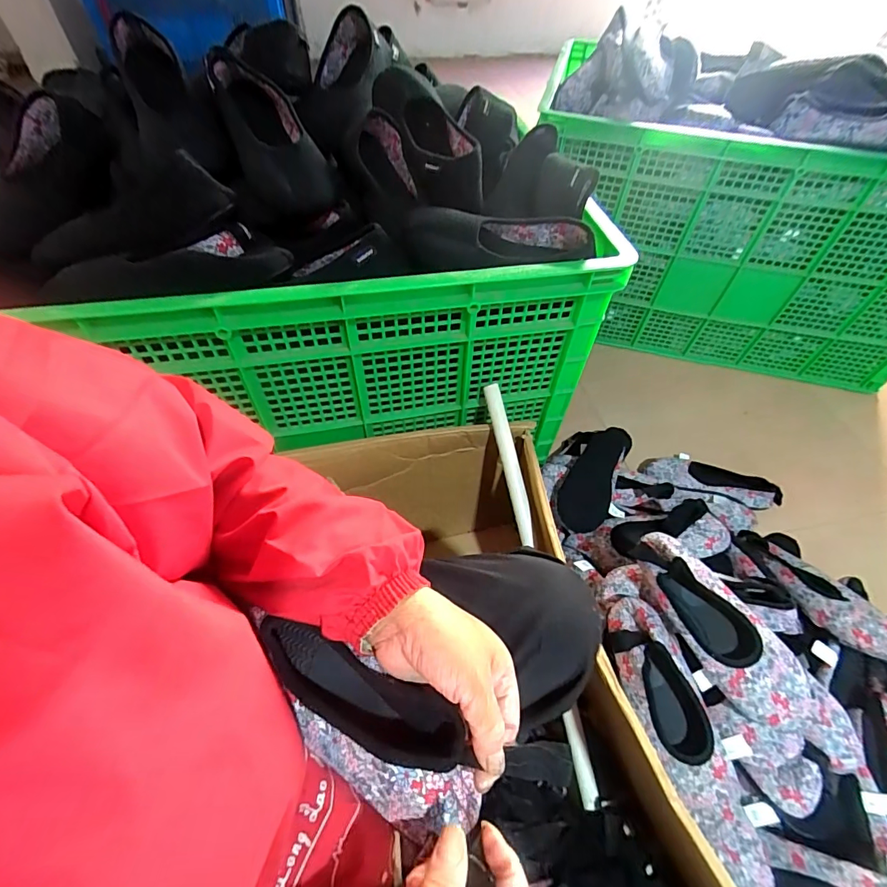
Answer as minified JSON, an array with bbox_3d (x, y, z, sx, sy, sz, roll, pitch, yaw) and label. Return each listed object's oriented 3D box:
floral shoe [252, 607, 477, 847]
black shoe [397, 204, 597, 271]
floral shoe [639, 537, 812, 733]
[{"bbox_3d":[-0.065,0.189,0.320,0.197,0.050,0.070,25,56,26],"label":"floral shoe"},{"bbox_3d":[0.069,-0.254,0.568,0.244,0.058,0.092,5,53,2],"label":"black shoe"},{"bbox_3d":[0.360,0.231,0.571,0.117,0.062,0.263,-28,58,-21],"label":"floral shoe"}]

